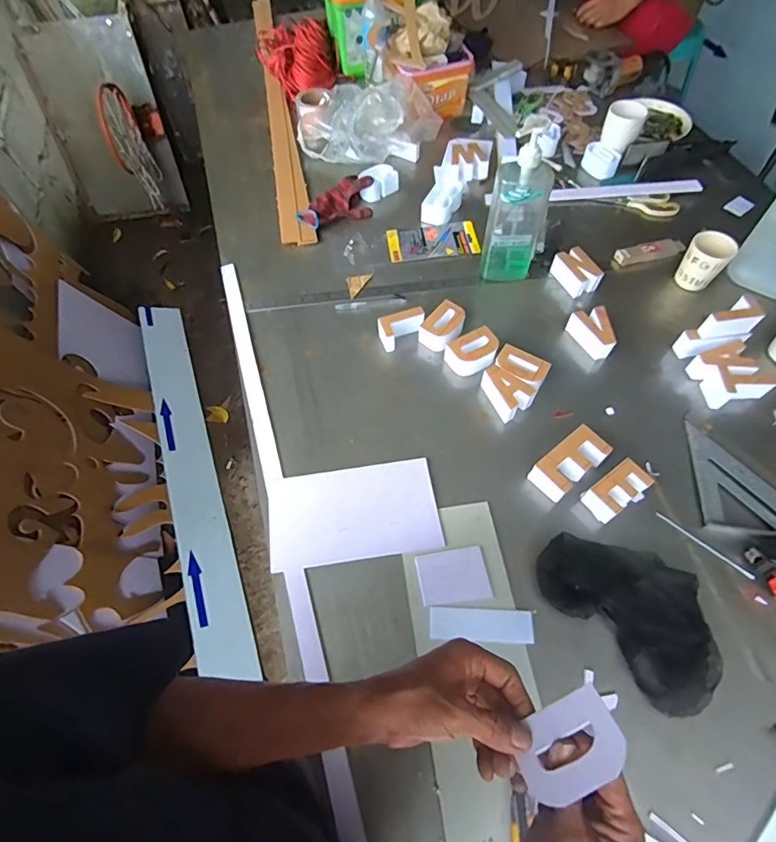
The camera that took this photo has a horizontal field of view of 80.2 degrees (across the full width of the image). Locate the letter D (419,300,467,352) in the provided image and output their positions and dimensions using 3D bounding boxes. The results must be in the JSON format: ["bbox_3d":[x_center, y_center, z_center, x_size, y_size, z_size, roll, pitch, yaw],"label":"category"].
[{"bbox_3d":[0.100,-0.169,0.835,0.061,0.044,0.085,35,66,18],"label":"letter D"}]

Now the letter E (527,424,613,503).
[{"bbox_3d":[0.273,0.065,0.696,0.113,0.050,0.059,-35,66,-17],"label":"letter E"}]

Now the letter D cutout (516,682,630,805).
[{"bbox_3d":[0.132,0.239,0.339,0.079,0.005,0.055,-39,38,12],"label":"letter D cutout"}]

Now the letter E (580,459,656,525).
[{"bbox_3d":[0.333,0.104,0.671,0.090,0.045,0.051,-30,65,-15],"label":"letter E"}]

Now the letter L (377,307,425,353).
[{"bbox_3d":[0.025,-0.169,0.835,0.089,0.046,0.048,-24,63,-12],"label":"letter L"}]

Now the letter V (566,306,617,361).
[{"bbox_3d":[0.361,-0.157,0.821,0.059,0.046,0.092,-7,61,-3],"label":"letter V"}]

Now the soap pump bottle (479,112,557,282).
[{"bbox_3d":[0.234,-0.373,0.811,0.102,0.272,0.074,18,62,11],"label":"soap pump bottle"}]

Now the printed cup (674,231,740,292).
[{"bbox_3d":[0.596,-0.300,0.871,0.072,0.086,0.068,0,61,1],"label":"printed cup"}]

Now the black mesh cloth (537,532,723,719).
[{"bbox_3d":[0.323,0.237,0.600,0.153,0.038,0.244,-39,67,-19],"label":"black mesh cloth"}]

